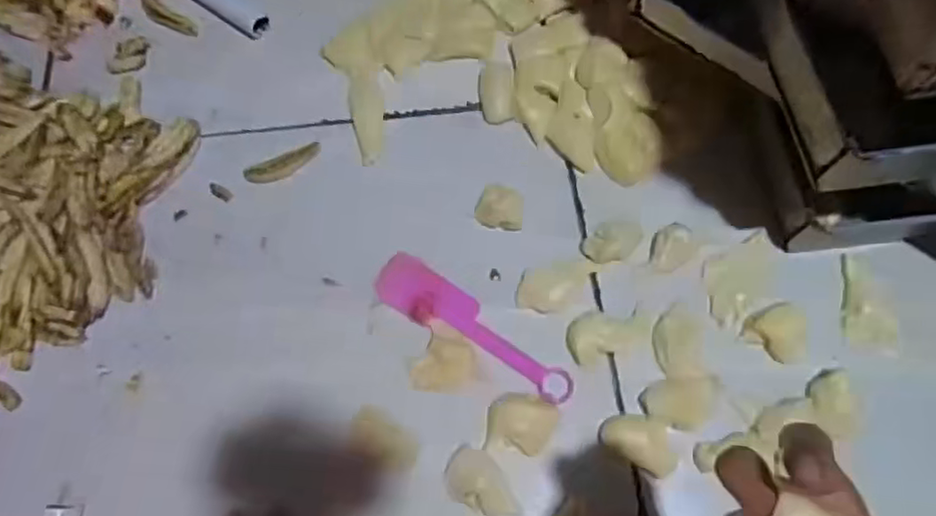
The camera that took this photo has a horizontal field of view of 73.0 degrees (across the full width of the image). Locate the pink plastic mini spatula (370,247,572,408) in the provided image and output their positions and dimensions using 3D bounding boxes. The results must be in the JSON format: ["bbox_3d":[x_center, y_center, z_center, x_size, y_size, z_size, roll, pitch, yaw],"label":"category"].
[{"bbox_3d":[0.005,0.056,0.520,0.183,0.005,0.044,31,72,11],"label":"pink plastic mini spatula"}]

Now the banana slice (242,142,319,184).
[{"bbox_3d":[-0.167,-0.084,0.574,0.071,0.004,0.022,-25,71,-9],"label":"banana slice"}]

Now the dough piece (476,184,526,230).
[{"bbox_3d":[0.028,-0.045,0.553,0.042,0.012,0.035,6,69,2],"label":"dough piece"}]

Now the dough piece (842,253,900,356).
[{"bbox_3d":[0.327,0.040,0.519,0.037,0.015,0.084,-15,84,-6],"label":"dough piece"}]

